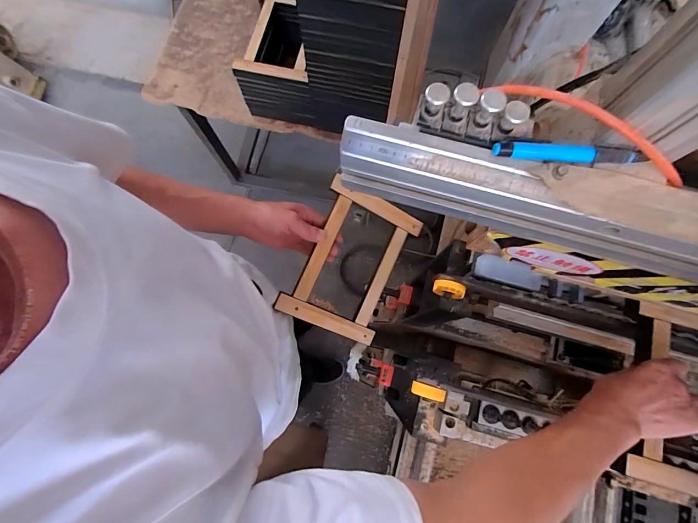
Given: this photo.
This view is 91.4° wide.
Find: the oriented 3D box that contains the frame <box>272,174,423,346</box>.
[{"bbox_3d":[0.007,0.003,0.577,0.180,0.016,0.240,26,86,-22],"label":"frame"}]

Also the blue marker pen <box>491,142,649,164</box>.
[{"bbox_3d":[0.180,-0.088,0.279,0.121,0.009,0.011,5,76,2],"label":"blue marker pen"}]

